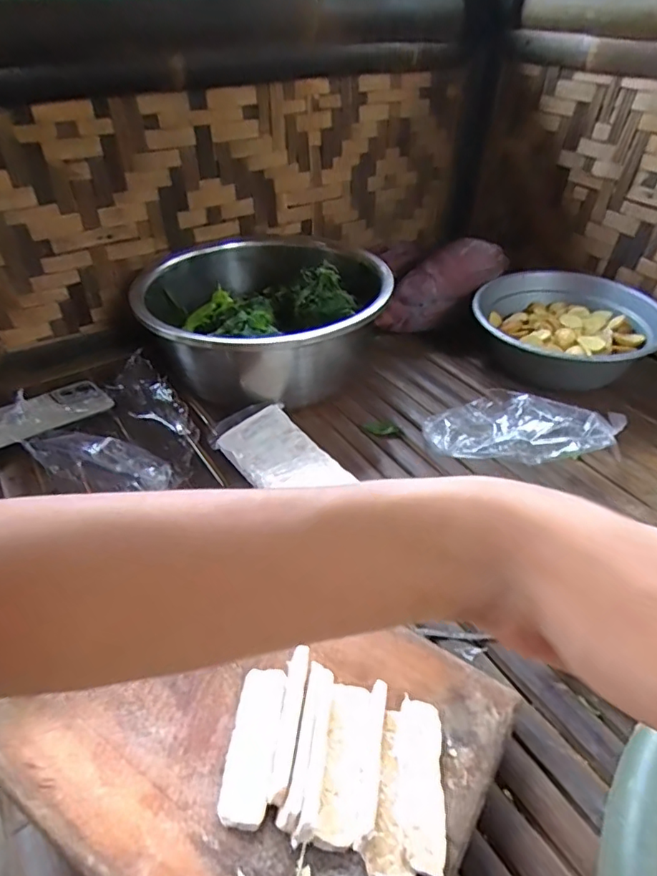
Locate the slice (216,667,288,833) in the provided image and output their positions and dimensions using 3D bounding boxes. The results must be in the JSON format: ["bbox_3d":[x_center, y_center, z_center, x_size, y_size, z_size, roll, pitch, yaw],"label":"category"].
[{"bbox_3d":[-0.047,0.189,0.336,0.029,0.006,0.094,4,38,3],"label":"slice"}]

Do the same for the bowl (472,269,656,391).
[{"bbox_3d":[0.321,-0.142,0.734,0.228,0.104,0.211,1,38,0],"label":"bowl"}]

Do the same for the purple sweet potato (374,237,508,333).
[{"bbox_3d":[0.166,-0.223,0.779,0.224,0.062,0.072,-37,47,-7],"label":"purple sweet potato"}]

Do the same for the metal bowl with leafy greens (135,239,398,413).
[{"bbox_3d":[-0.080,-0.151,0.688,0.300,0.129,0.281,1,38,0],"label":"metal bowl with leafy greens"}]

